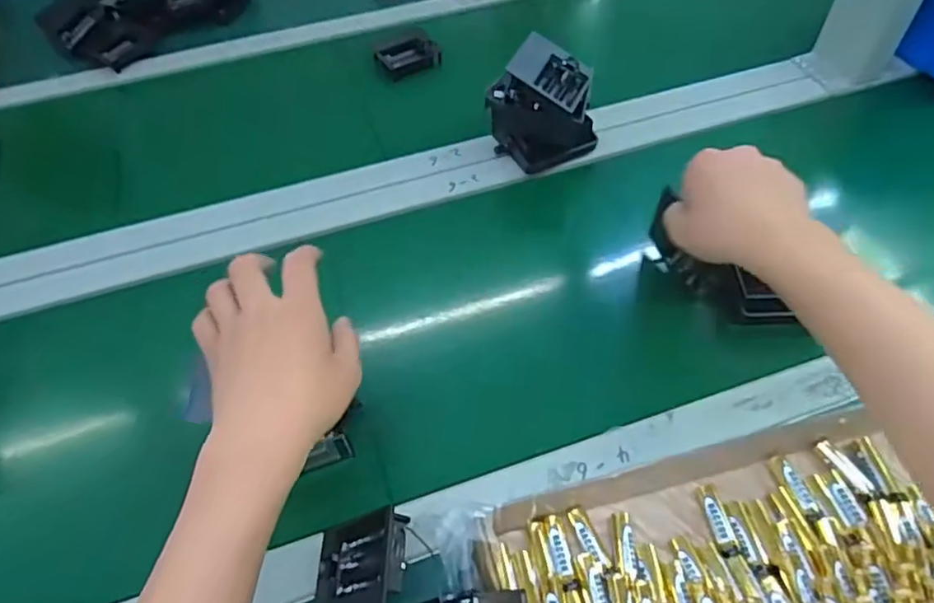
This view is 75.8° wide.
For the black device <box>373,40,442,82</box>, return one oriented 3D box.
[{"bbox_3d":[-0.079,-0.333,0.820,0.082,0.035,0.034,-16,54,-11],"label":"black device"}]

